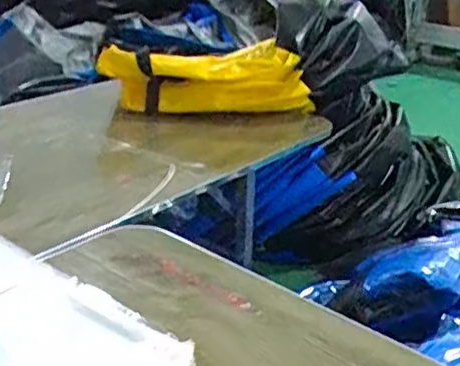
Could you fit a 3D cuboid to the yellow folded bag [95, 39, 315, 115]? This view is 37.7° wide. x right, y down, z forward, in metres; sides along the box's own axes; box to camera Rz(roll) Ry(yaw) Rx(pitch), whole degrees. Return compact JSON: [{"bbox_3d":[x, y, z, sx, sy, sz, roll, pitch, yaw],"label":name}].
[{"bbox_3d":[-0.050,-0.238,1.545,0.476,0.152,0.128,4,25,2],"label":"yellow folded bag"}]

